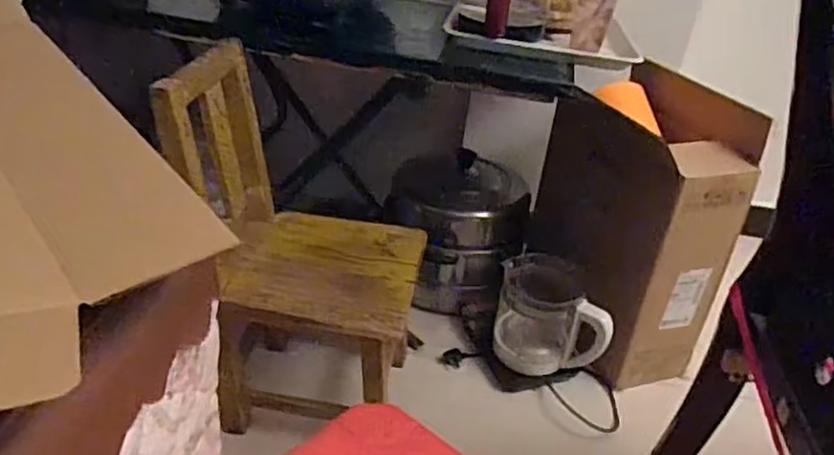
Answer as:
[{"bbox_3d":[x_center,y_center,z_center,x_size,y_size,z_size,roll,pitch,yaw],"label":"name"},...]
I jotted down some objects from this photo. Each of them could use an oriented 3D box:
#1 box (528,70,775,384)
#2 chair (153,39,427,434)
[{"bbox_3d":[0.438,-0.005,1.342,0.219,0.533,0.358,-7,33,-22],"label":"box"},{"bbox_3d":[-0.169,0.026,1.082,0.337,0.562,0.305,9,30,5],"label":"chair"}]

